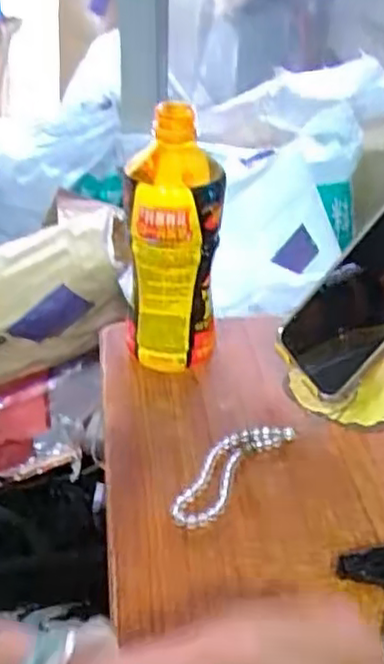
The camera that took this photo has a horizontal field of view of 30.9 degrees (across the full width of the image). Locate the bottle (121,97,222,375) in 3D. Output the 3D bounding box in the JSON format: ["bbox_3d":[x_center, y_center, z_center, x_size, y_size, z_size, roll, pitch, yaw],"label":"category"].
[{"bbox_3d":[-0.014,-0.064,0.502,0.063,0.188,0.076,2,36,0],"label":"bottle"}]

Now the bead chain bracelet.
[{"bbox_3d":[0.023,0.086,0.444,0.033,0.008,0.104,26,42,30],"label":"bead chain bracelet"}]

